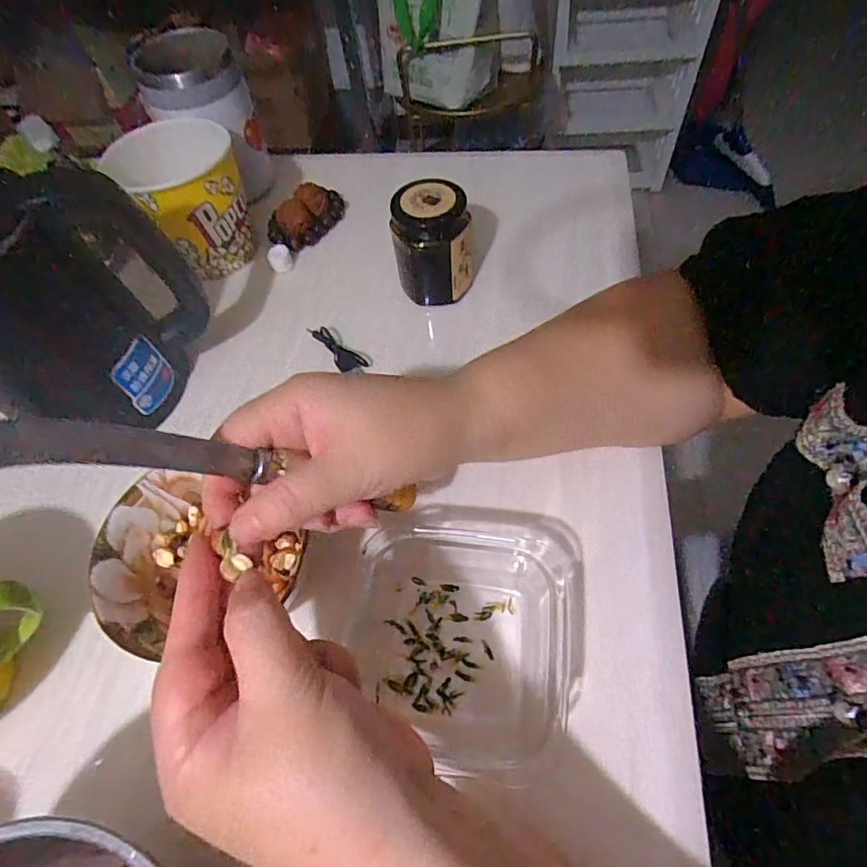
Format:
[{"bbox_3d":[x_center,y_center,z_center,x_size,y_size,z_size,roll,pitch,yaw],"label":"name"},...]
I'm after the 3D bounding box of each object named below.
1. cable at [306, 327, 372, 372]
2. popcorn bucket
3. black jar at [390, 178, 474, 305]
[{"bbox_3d":[-0.080,-0.071,0.432,0.023,0.014,0.061,-41,65,-18],"label":"cable"},{"bbox_3d":[-0.227,-0.220,0.476,0.102,0.103,0.112,-34,63,-15],"label":"popcorn bucket"},{"bbox_3d":[0.003,-0.155,0.430,0.063,0.091,0.056,3,60,7],"label":"black jar"}]

